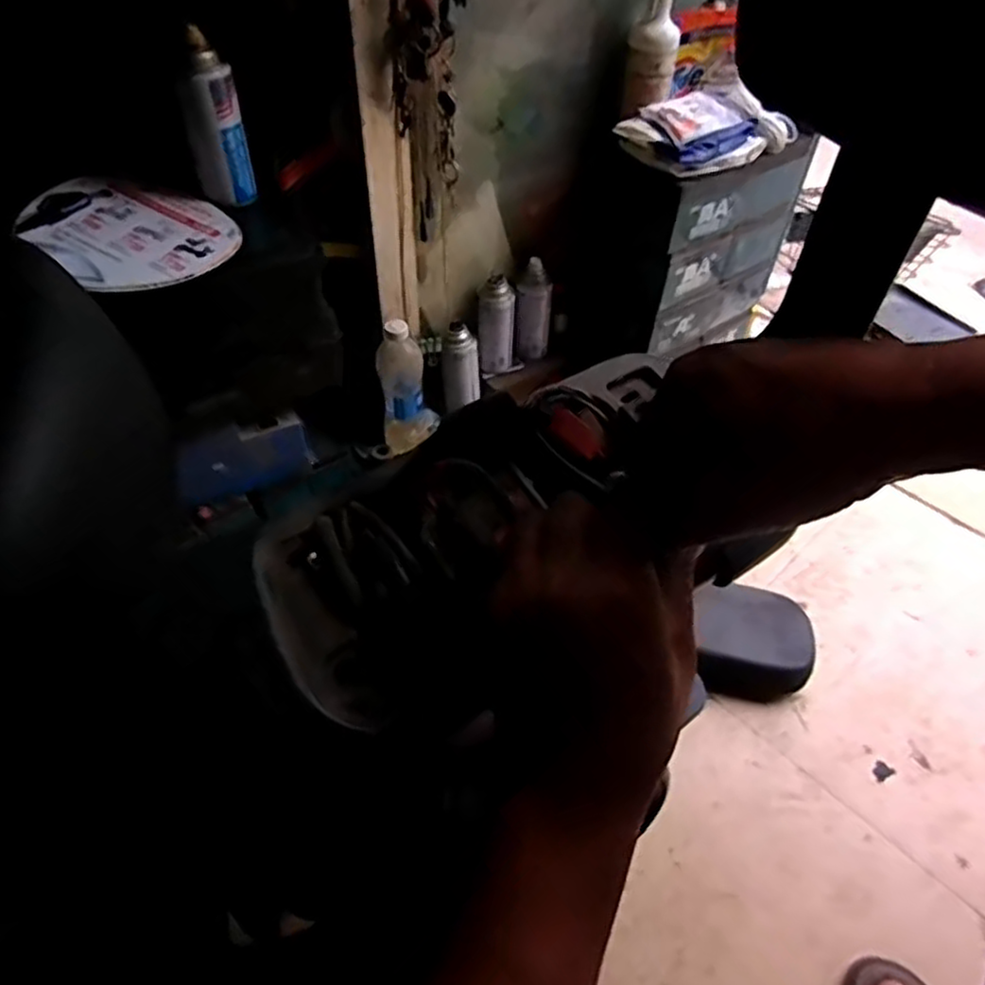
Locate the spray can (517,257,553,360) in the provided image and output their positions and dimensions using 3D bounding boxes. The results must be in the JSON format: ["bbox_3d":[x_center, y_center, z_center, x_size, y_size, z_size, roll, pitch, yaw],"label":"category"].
[{"bbox_3d":[0.069,-0.297,1.143,0.056,0.151,0.055,6,49,4],"label":"spray can"}]

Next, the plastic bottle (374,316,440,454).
[{"bbox_3d":[-0.129,-0.157,1.024,0.074,0.212,0.063,-6,49,-6],"label":"plastic bottle"}]

